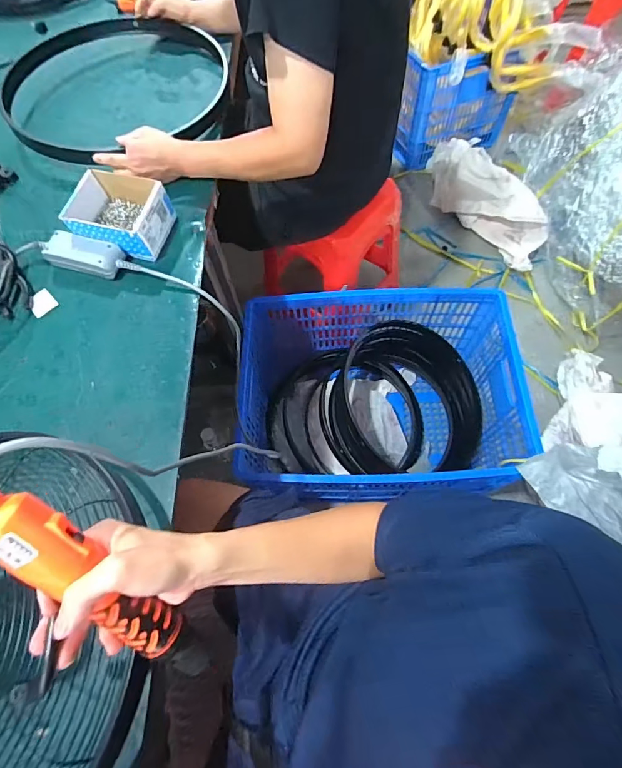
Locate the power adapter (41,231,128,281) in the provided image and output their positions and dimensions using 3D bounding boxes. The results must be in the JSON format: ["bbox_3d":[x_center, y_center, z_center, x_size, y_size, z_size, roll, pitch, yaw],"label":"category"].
[{"bbox_3d":[-0.368,-0.207,0.649,0.126,0.042,0.049,14,67,9],"label":"power adapter"}]

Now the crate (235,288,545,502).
[{"bbox_3d":[0.173,0.054,1.117,0.654,0.404,0.512,-3,66,1],"label":"crate"}]

